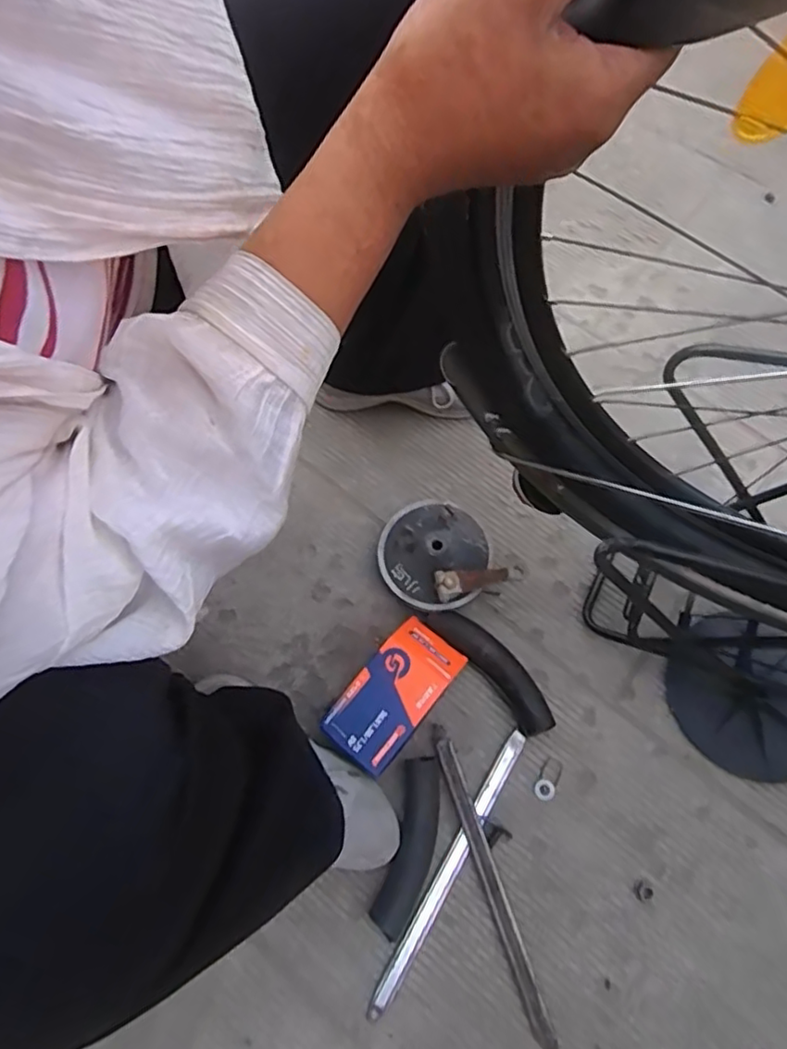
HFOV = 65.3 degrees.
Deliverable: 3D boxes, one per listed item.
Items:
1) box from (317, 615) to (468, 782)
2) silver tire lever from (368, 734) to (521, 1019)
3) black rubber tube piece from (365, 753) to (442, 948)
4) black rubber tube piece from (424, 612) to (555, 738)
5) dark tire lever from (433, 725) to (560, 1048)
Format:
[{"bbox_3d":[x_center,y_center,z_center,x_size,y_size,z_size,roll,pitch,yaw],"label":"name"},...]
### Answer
[{"bbox_3d":[0.002,0.174,0.635,0.076,0.055,0.148,37,73,14],"label":"box"},{"bbox_3d":[0.055,0.329,0.592,0.019,0.011,0.283,31,71,12],"label":"silver tire lever"},{"bbox_3d":[0.017,0.312,0.597,0.043,0.025,0.157,14,68,6],"label":"black rubber tube piece"},{"bbox_3d":[0.106,0.151,0.656,0.044,0.031,0.160,-39,73,-14],"label":"black rubber tube piece"},{"bbox_3d":[0.093,0.338,0.586,0.019,0.017,0.285,-18,69,-7],"label":"dark tire lever"}]

